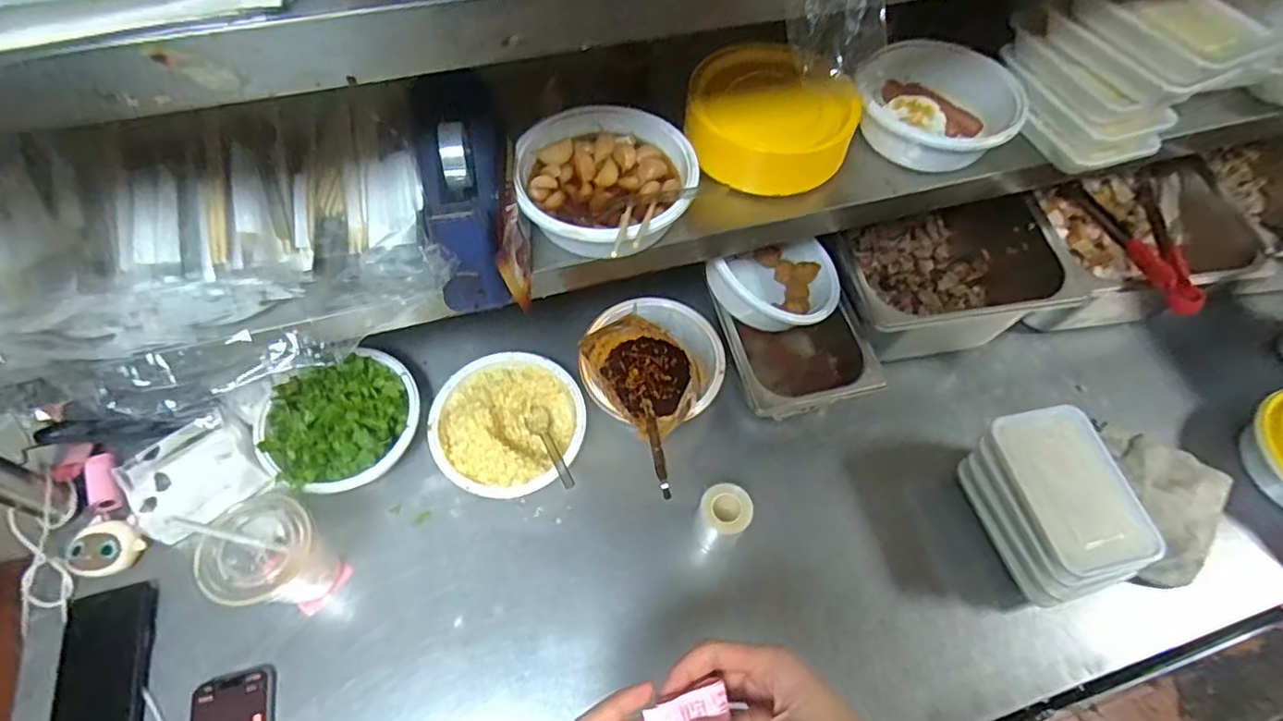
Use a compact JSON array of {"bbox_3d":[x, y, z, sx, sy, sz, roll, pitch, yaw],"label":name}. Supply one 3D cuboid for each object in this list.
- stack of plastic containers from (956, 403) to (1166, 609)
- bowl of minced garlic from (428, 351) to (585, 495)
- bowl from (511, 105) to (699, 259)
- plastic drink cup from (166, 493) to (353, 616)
[{"bbox_3d":[0.441,0.152,0.658,0.122,0.107,0.178,-15,62,-11],"label":"stack of plastic containers"},{"bbox_3d":[-0.153,0.076,0.706,0.170,0.069,0.166,1,60,-2],"label":"bowl of minced garlic"},{"bbox_3d":[-0.035,-0.161,0.581,0.160,0.064,0.172,1,60,-2],"label":"bowl"},{"bbox_3d":[-0.351,0.189,0.586,0.089,0.146,0.082,1,60,-2],"label":"plastic drink cup"}]

